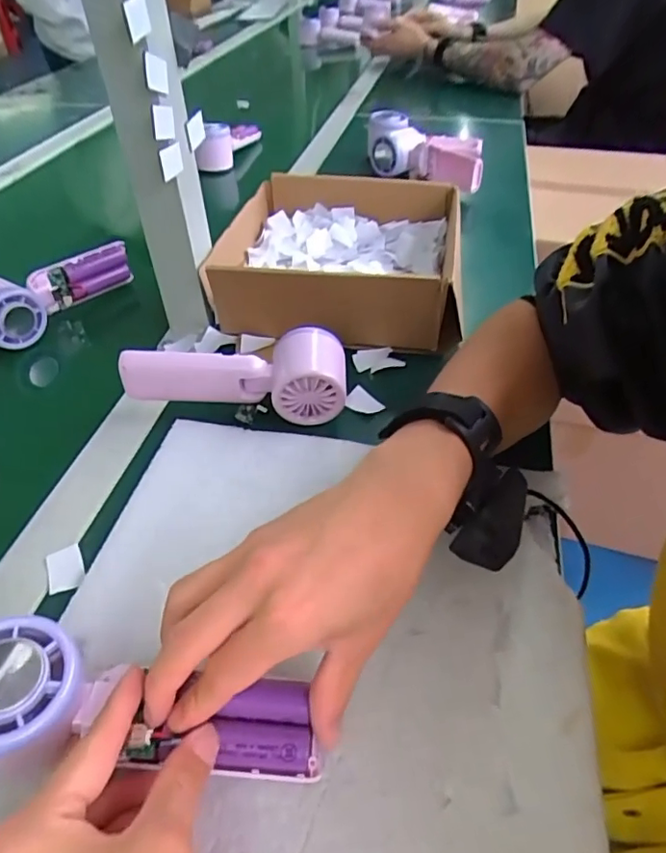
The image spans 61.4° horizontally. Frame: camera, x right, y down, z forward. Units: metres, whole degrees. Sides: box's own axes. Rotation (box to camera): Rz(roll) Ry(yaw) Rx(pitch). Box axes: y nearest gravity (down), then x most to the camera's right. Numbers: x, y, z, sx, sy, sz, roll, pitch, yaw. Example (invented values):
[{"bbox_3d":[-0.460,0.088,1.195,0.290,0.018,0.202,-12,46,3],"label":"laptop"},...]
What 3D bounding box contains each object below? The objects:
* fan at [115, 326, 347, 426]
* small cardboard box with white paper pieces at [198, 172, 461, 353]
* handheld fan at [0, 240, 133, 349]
[{"bbox_3d":[-0.073,-0.042,0.430,0.162,0.050,0.050,2,44,3],"label":"fan"},{"bbox_3d":[0.006,-0.167,0.549,0.216,0.080,0.212,3,44,3],"label":"small cardboard box with white paper pieces"},{"bbox_3d":[-0.280,-0.138,0.547,0.070,0.044,0.155,25,50,23],"label":"handheld fan"}]

